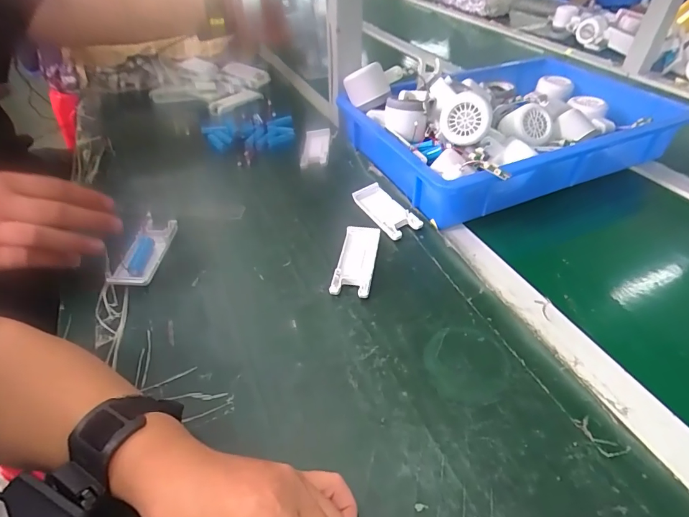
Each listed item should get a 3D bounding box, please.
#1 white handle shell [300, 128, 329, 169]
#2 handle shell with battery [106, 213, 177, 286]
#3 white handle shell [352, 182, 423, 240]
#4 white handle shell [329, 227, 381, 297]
[{"bbox_3d":[-0.044,-0.177,0.629,0.039,0.011,0.105,0,43,2],"label":"white handle shell"},{"bbox_3d":[-0.226,-0.008,0.452,0.044,0.018,0.104,1,43,3],"label":"handle shell with battery"},{"bbox_3d":[0.049,-0.062,0.500,0.041,0.017,0.103,-22,47,-20],"label":"white handle shell"},{"bbox_3d":[0.014,0.002,0.442,0.040,0.011,0.103,6,43,8],"label":"white handle shell"}]

